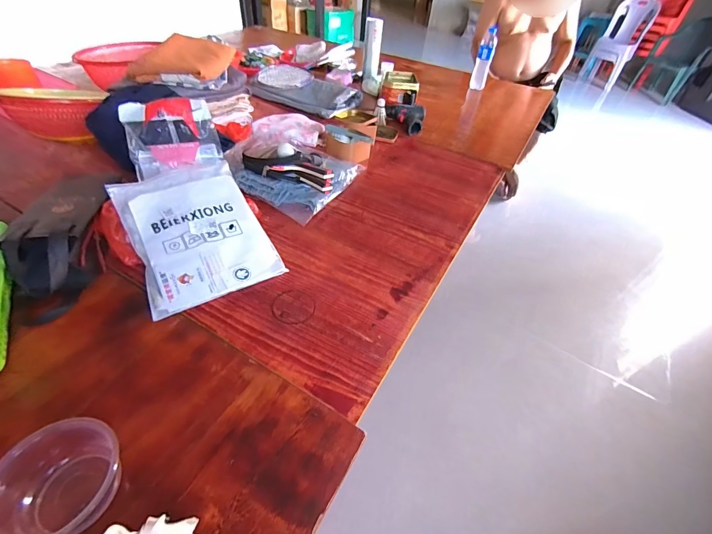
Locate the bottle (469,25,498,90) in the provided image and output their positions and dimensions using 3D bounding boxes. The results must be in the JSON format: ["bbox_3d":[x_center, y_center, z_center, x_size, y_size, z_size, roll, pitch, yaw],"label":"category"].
[{"bbox_3d":[0.548,-0.888,1.475,0.067,0.217,0.066,15,45,9],"label":"bottle"}]

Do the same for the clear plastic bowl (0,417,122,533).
[{"bbox_3d":[-0.315,0.225,0.358,0.112,0.059,0.119,3,42,-3],"label":"clear plastic bowl"}]

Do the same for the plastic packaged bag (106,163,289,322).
[{"bbox_3d":[-0.300,-0.074,0.648,0.220,0.018,0.307,-23,65,-25],"label":"plastic packaged bag"}]

